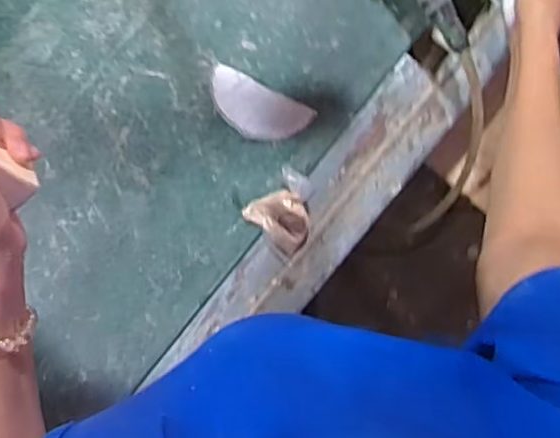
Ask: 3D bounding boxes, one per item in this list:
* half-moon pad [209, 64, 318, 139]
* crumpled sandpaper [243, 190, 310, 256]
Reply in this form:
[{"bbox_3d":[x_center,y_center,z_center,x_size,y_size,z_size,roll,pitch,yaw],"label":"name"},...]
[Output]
[{"bbox_3d":[-0.026,-0.120,0.685,0.116,0.016,0.058,26,89,0],"label":"half-moon pad"},{"bbox_3d":[0.003,-0.001,0.673,0.071,0.044,0.052,41,90,0],"label":"crumpled sandpaper"}]

